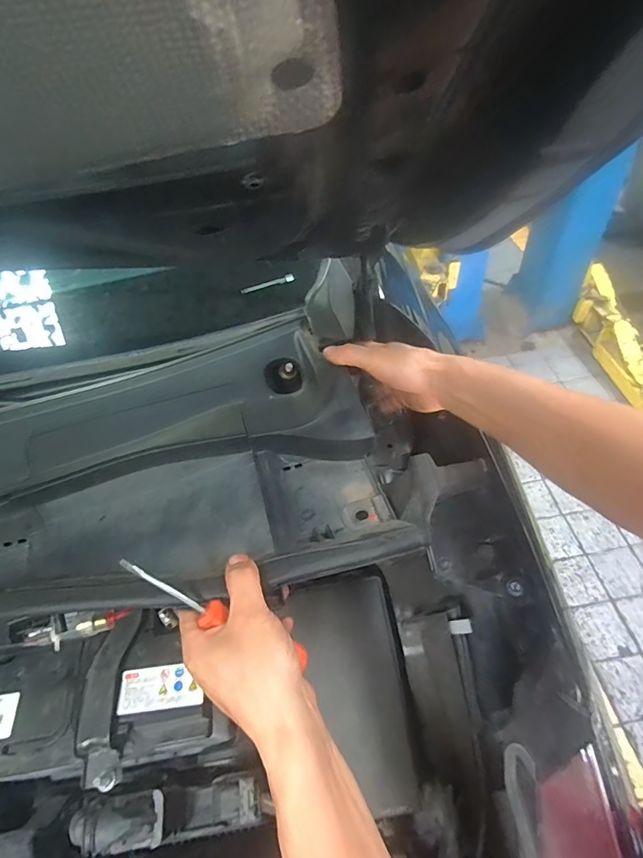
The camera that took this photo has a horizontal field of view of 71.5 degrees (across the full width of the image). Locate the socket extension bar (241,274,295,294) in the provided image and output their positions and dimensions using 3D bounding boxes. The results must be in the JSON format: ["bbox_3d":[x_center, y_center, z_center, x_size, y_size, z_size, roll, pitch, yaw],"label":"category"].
[{"bbox_3d":[-0.073,-0.201,0.620,0.080,0.012,0.012,-30,53,-17],"label":"socket extension bar"}]

